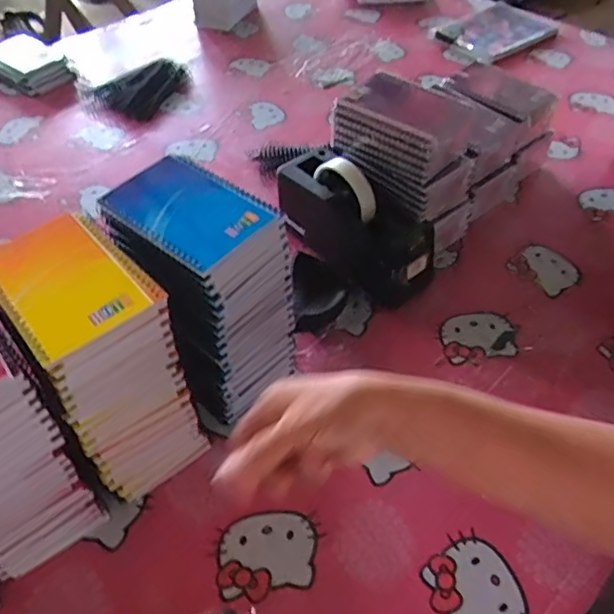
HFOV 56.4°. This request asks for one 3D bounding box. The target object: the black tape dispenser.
[{"bbox_3d":[0.057,-0.102,0.672,0.076,0.112,0.206,-34,57,-27],"label":"black tape dispenser"}]

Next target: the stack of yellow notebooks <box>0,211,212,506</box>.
[{"bbox_3d":[-0.172,0.050,0.487,0.095,0.209,0.143,-31,56,-25],"label":"stack of yellow notebooks"}]

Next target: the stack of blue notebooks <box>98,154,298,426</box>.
[{"bbox_3d":[-0.090,-0.011,0.539,0.102,0.210,0.145,-37,57,-27],"label":"stack of blue notebooks"}]

